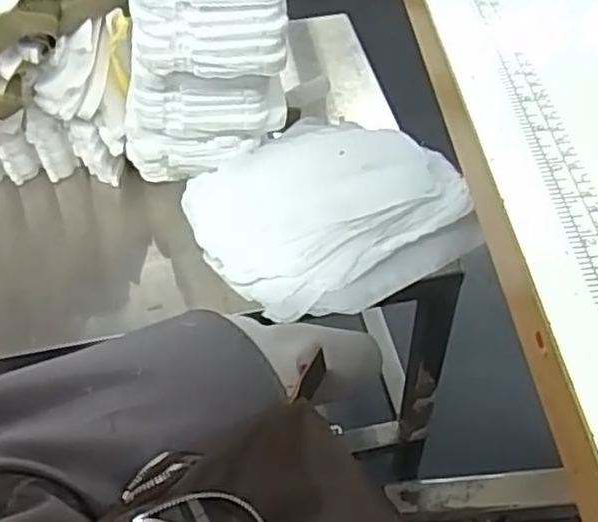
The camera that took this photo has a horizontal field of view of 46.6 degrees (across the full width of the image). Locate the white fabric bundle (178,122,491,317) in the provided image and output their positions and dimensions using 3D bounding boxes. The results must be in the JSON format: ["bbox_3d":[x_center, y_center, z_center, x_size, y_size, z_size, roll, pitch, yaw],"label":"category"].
[{"bbox_3d":[0.026,-0.052,0.682,0.246,0.045,0.208,-21,52,-15],"label":"white fabric bundle"}]

